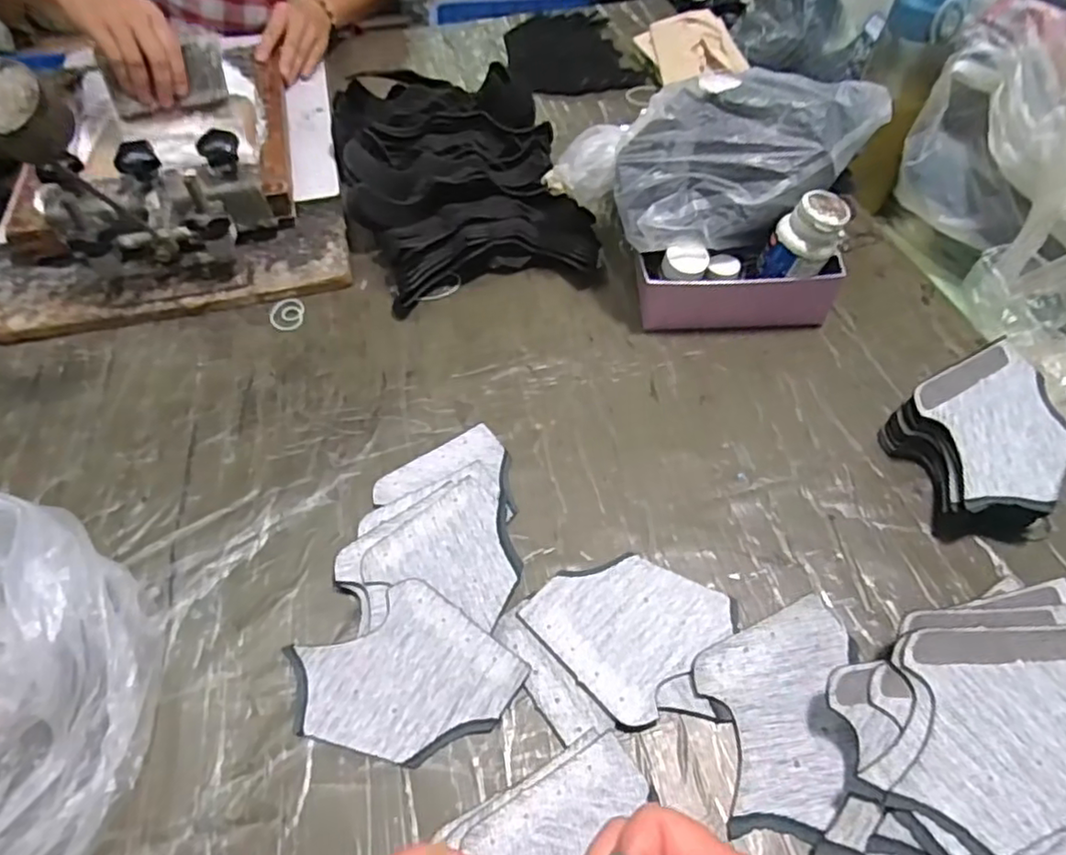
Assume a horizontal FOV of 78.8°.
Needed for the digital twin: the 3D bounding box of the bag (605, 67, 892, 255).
[{"bbox_3d":[0.179,-0.229,0.545,0.218,0.090,0.111,-11,53,-8],"label":"bag"}]

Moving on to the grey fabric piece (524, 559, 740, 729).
[{"bbox_3d":[0.064,0.127,0.436,0.110,0.008,0.105,-38,58,-25],"label":"grey fabric piece"}]

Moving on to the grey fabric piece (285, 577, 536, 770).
[{"bbox_3d":[-0.081,0.156,0.409,0.125,0.004,0.103,-30,61,-14],"label":"grey fabric piece"}]

